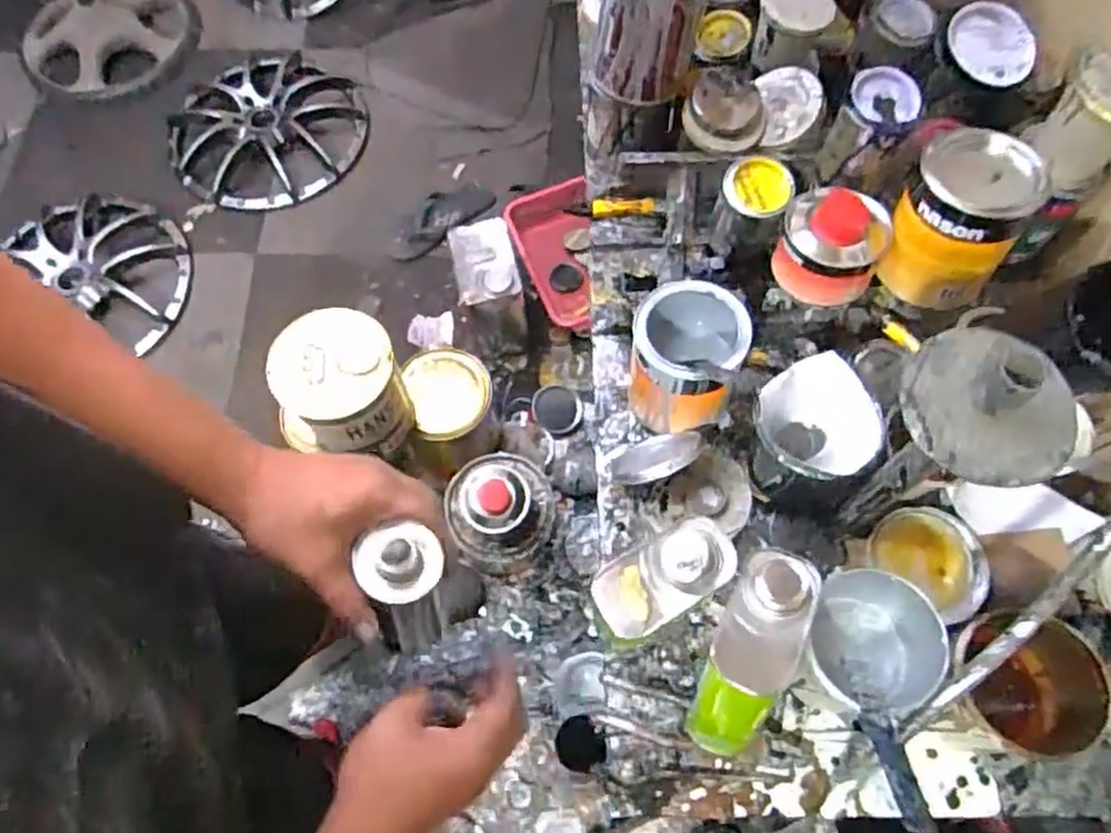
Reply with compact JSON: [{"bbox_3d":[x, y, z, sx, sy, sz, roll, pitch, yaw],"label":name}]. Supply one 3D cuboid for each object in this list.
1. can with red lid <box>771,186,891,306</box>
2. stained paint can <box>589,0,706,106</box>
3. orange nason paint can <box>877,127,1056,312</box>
[{"bbox_3d":[0.279,-0.178,0.762,0.101,0.061,0.106,21,68,10],"label":"can with red lid"},{"bbox_3d":[0.100,-0.419,0.791,0.109,0.144,0.113,19,68,9],"label":"stained paint can"},{"bbox_3d":[0.379,-0.186,0.703,0.109,0.126,0.115,0,66,1],"label":"orange nason paint can"}]

